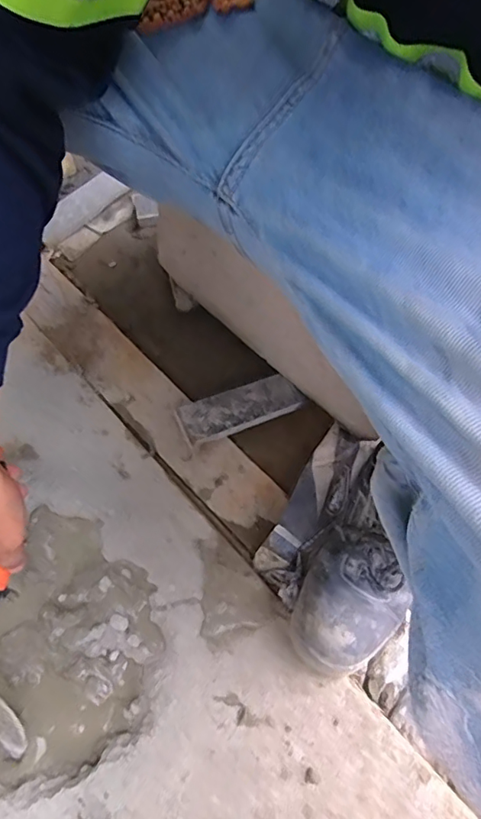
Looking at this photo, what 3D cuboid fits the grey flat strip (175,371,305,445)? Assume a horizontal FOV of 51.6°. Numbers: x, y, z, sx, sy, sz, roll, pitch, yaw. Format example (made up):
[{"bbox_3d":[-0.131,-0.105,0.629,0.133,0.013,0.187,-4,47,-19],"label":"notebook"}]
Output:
[{"bbox_3d":[0.000,-0.005,0.654,0.165,0.012,0.057,-21,69,-16],"label":"grey flat strip"}]

